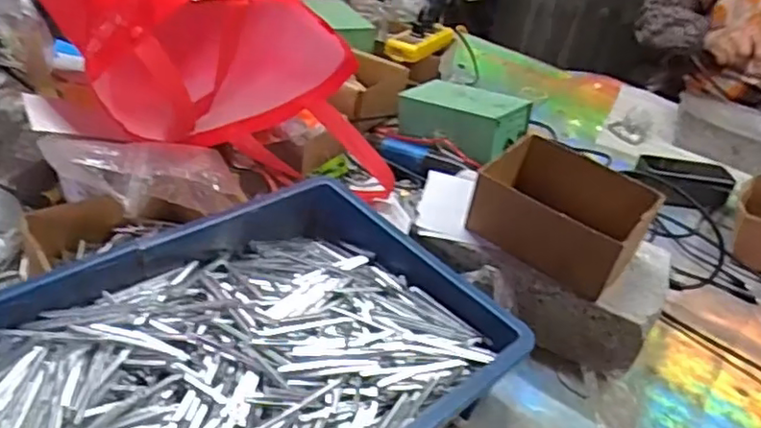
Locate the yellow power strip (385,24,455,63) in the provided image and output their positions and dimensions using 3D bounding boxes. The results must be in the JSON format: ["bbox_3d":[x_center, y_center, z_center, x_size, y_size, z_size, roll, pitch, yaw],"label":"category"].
[{"bbox_3d":[0.068,-0.288,1.075,0.061,0.034,0.158,26,38,21],"label":"yellow power strip"}]

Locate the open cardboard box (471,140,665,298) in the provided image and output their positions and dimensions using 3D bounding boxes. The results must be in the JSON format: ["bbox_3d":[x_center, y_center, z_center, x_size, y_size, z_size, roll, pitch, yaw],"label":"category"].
[{"bbox_3d":[0.180,-0.001,0.639,0.156,0.071,0.118,32,40,27],"label":"open cardboard box"}]

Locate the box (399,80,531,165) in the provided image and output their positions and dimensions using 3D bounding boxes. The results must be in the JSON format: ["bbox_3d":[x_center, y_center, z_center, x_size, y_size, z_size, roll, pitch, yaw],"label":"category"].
[{"bbox_3d":[0.109,-0.132,0.857,0.161,0.061,0.086,25,40,26],"label":"box"}]

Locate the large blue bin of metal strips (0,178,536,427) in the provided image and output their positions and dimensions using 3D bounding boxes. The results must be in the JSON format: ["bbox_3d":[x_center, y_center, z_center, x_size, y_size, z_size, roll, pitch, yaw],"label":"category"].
[{"bbox_3d":[-0.122,0.122,0.509,0.436,0.085,0.297,-24,47,-39],"label":"large blue bin of metal strips"}]

